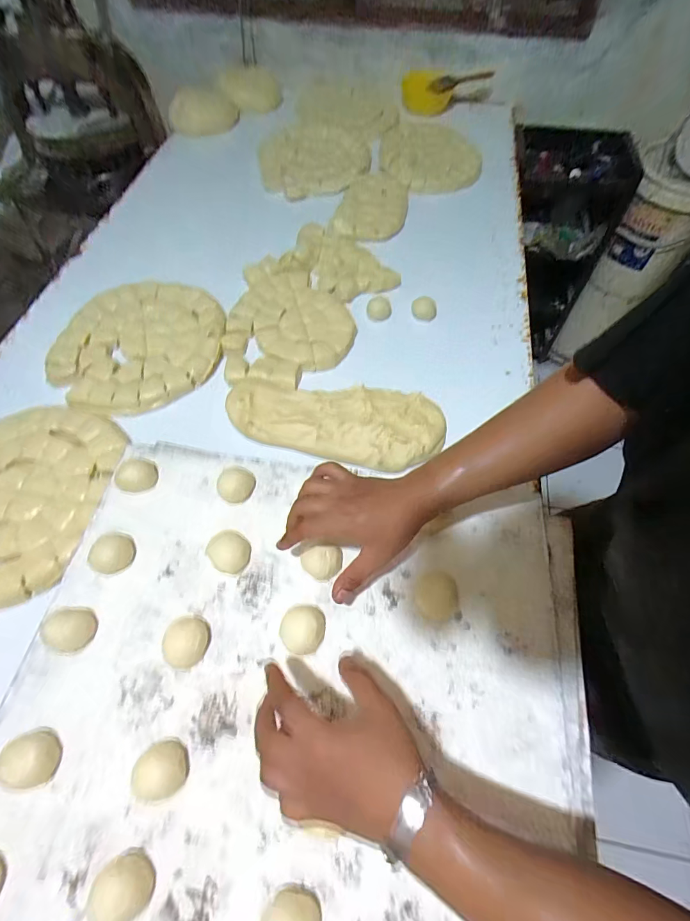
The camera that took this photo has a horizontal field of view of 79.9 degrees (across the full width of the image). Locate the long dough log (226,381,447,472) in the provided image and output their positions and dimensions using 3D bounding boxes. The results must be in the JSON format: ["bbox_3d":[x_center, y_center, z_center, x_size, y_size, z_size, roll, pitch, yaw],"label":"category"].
[{"bbox_3d":[-0.019,-0.068,0.671,0.351,0.037,0.139,12,61,7],"label":"long dough log"}]

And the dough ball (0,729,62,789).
[{"bbox_3d":[-0.299,0.282,0.389,0.045,0.028,0.044,0,60,0],"label":"dough ball"}]

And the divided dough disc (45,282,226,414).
[{"bbox_3d":[-0.375,-0.219,0.754,0.294,0.029,0.301,0,60,0],"label":"divided dough disc"}]

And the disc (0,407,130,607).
[{"bbox_3d":[-0.491,0.051,0.607,0.261,0.024,0.306,8,60,5],"label":"disc"}]

